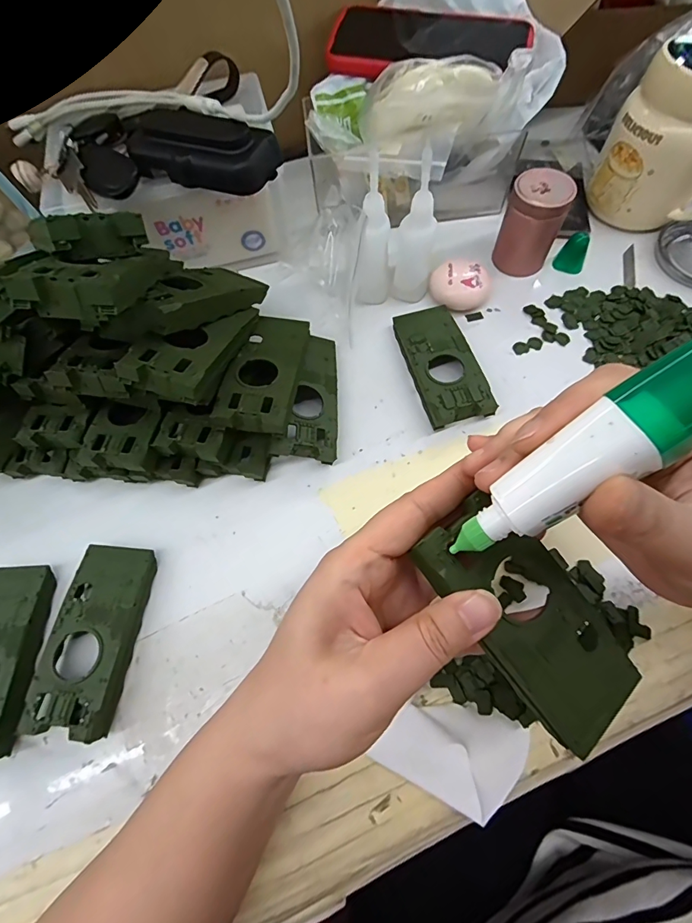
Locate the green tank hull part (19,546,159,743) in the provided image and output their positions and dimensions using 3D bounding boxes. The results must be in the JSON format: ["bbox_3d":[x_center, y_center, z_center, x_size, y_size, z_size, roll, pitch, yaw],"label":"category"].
[{"bbox_3d":[-0.152,0.104,0.254,0.048,0.019,0.103,5,67,6],"label":"green tank hull part"}]

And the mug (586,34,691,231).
[{"bbox_3d":[0.266,-0.262,0.337,0.094,0.113,0.090,23,69,13],"label":"mug"}]

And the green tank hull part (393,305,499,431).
[{"bbox_3d":[0.072,-0.075,0.318,0.047,0.020,0.104,-16,66,-4],"label":"green tank hull part"}]

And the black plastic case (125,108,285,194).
[{"bbox_3d":[-0.102,-0.217,0.288,0.106,0.025,0.037,11,67,8],"label":"black plastic case"}]

